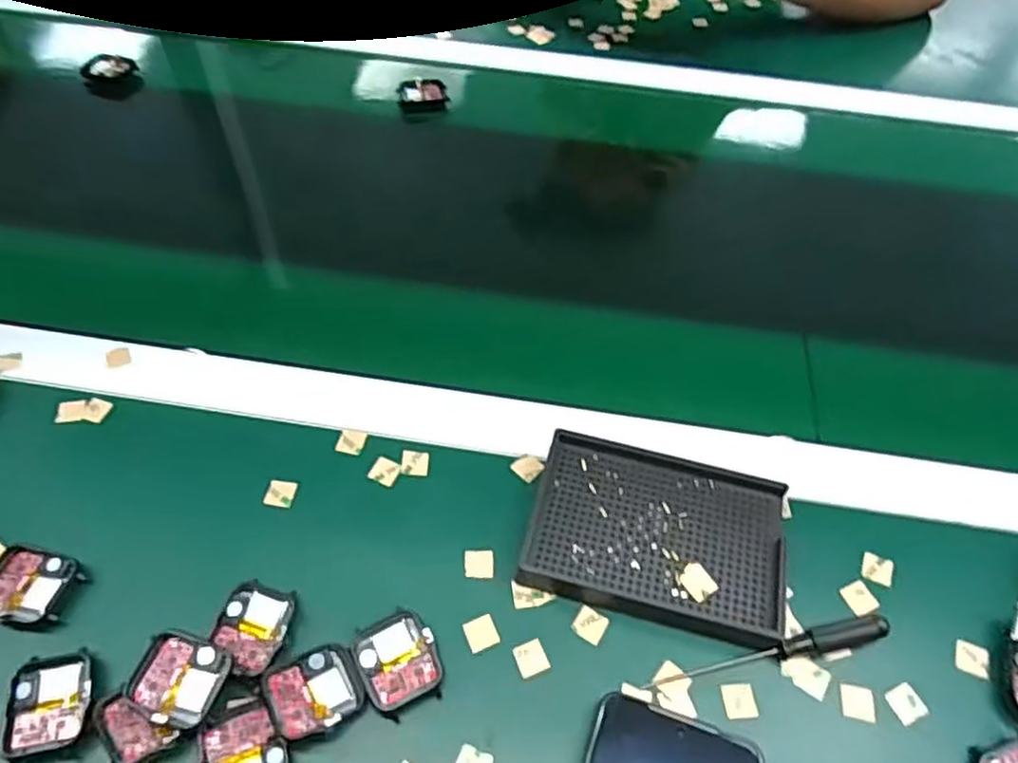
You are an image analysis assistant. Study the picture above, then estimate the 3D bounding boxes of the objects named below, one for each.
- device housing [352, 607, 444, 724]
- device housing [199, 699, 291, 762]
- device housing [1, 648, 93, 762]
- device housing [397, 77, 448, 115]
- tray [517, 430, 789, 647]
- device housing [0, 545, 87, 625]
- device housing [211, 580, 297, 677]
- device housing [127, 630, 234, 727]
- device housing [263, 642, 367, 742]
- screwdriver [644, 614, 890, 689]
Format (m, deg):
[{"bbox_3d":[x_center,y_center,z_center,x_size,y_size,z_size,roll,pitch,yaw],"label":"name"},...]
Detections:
[{"bbox_3d":[-0.055,0.138,0.345,0.037,0.010,0.045,-22,57,-19],"label":"device housing"},{"bbox_3d":[-0.121,0.169,0.315,0.036,0.007,0.042,-19,56,-17],"label":"device housing"},{"bbox_3d":[-0.215,0.151,0.325,0.037,0.010,0.043,-7,53,-9],"label":"device housing"},{"bbox_3d":[-0.083,-0.275,0.666,0.047,0.020,0.028,-7,53,-9],"label":"device housing"},{"bbox_3d":[0.082,0.083,0.387,0.134,0.022,0.092,14,53,7],"label":"tray"},{"bbox_3d":[-0.249,0.106,0.361,0.045,0.010,0.037,14,53,7],"label":"device housing"},{"bbox_3d":[-0.129,0.124,0.349,0.036,0.014,0.044,8,53,3],"label":"device housing"},{"bbox_3d":[-0.156,0.141,0.329,0.041,0.014,0.038,2,52,-2],"label":"device housing"},{"bbox_3d":[-0.092,0.147,0.331,0.040,0.011,0.037,-25,58,-21],"label":"device housing"},{"bbox_3d":[0.132,0.137,0.352,0.126,0.018,0.011,-7,53,-9],"label":"screwdriver"}]

